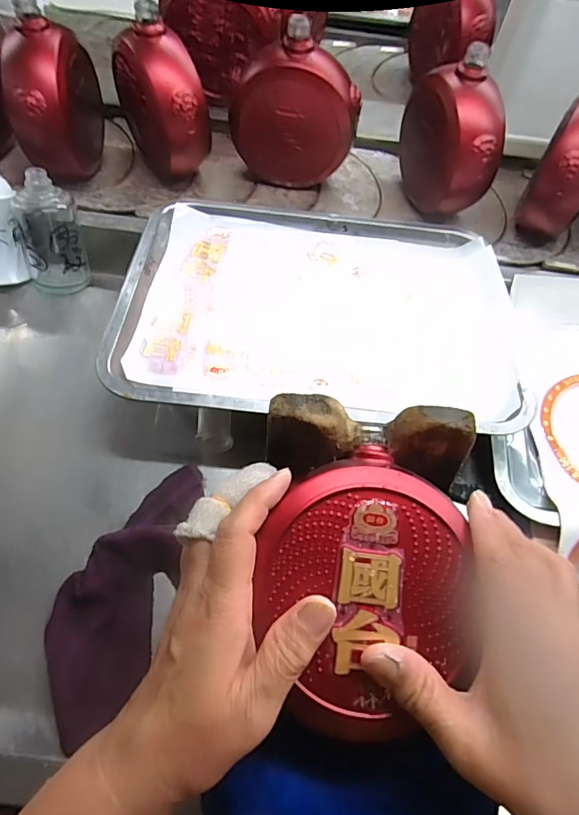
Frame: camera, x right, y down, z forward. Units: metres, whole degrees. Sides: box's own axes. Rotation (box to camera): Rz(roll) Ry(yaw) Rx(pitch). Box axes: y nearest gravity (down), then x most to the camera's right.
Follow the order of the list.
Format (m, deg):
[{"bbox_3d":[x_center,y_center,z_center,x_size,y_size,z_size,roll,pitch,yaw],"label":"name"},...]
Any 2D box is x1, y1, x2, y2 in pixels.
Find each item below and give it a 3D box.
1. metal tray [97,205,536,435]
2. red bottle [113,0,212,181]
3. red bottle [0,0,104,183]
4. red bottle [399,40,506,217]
[{"bbox_3d":[0.027,-0.096,0.436,0.336,0.028,0.252,4,56,0],"label":"metal tray"},{"bbox_3d":[-0.137,-0.328,0.517,0.058,0.154,0.116,-28,65,-18],"label":"red bottle"},{"bbox_3d":[-0.248,-0.316,0.504,0.055,0.141,0.119,6,60,-1],"label":"red bottle"},{"bbox_3d":[0.172,-0.286,0.520,0.062,0.146,0.133,-11,61,-10],"label":"red bottle"}]

